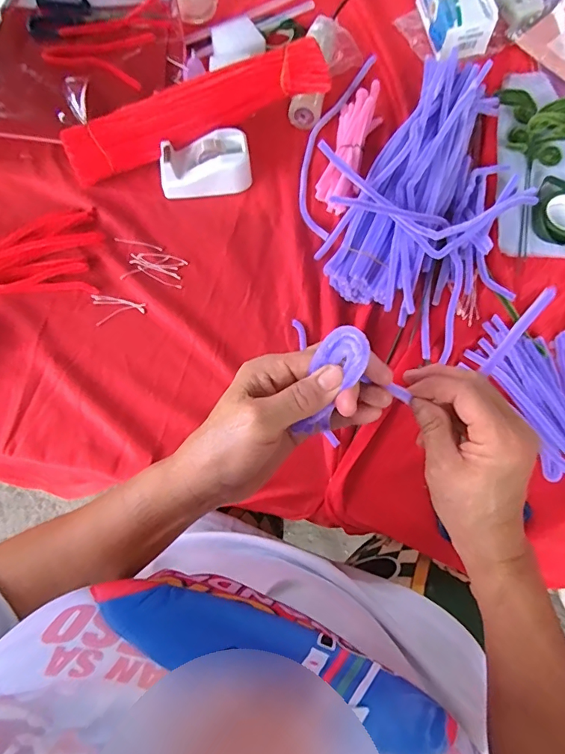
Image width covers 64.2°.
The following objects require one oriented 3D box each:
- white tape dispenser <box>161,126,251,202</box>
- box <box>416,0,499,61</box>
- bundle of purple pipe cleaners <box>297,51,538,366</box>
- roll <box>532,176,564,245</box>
[{"bbox_3d":[-0.087,-0.238,0.510,0.102,0.046,0.057,-9,74,-2],"label":"white tape dispenser"},{"bbox_3d":[0.220,-0.460,0.569,0.074,0.051,0.118,-11,74,-2],"label":"box"},{"bbox_3d":[0.138,-0.214,0.485,0.243,0.070,0.346,18,75,6],"label":"bundle of purple pipe cleaners"},{"bbox_3d":[0.309,-0.181,0.494,0.073,0.019,0.076,0,74,1],"label":"roll"}]

